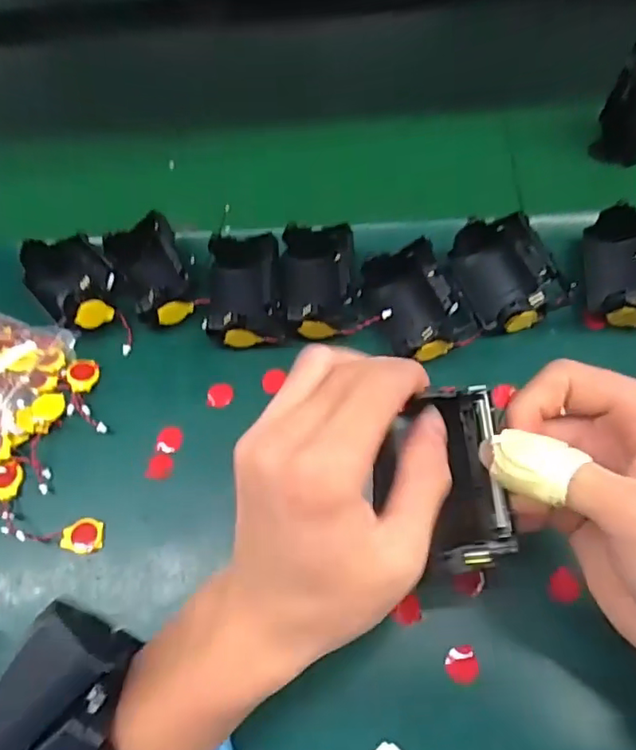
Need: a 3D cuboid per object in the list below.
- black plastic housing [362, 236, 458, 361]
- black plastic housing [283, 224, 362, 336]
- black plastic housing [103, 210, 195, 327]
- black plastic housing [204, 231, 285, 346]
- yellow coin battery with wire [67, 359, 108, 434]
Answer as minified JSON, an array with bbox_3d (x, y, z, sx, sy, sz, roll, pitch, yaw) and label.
[{"bbox_3d":[0.060,-0.047,0.353,0.043,0.032,0.077,-19,63,-4],"label":"black plastic housing"},{"bbox_3d":[0.001,-0.062,0.367,0.052,0.037,0.075,-7,66,2],"label":"black plastic housing"},{"bbox_3d":[-0.113,-0.069,0.387,0.049,0.039,0.076,-29,67,-7],"label":"black plastic housing"},{"bbox_3d":[-0.050,-0.057,0.371,0.054,0.038,0.073,-5,66,3],"label":"black plastic housing"},{"bbox_3d":[-0.153,0.014,0.365,0.022,0.007,0.057,-18,62,-3],"label":"yellow coin battery with wire"}]

